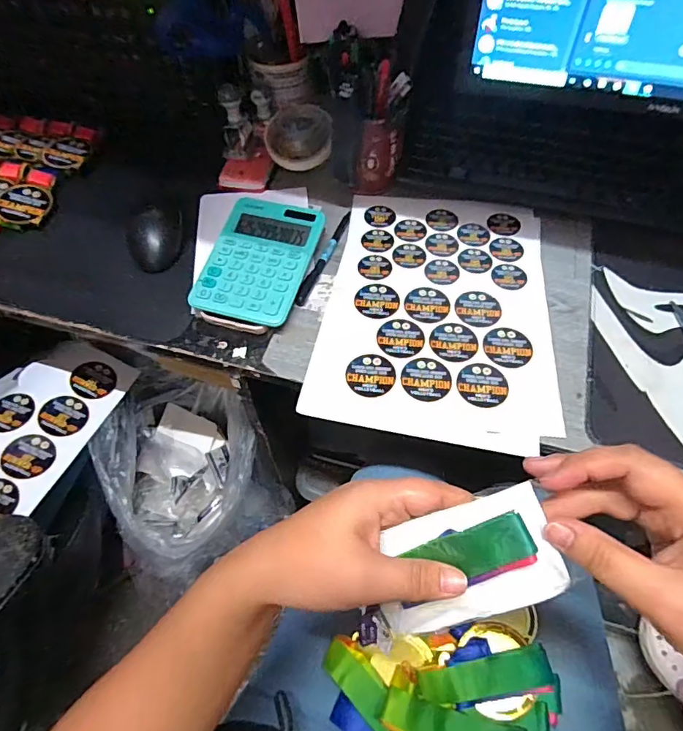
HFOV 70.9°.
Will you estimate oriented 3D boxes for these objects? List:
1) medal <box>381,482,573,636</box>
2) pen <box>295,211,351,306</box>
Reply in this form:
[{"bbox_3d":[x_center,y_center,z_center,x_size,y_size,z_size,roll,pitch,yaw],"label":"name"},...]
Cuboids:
[{"bbox_3d":[0.067,0.115,0.270,0.106,0.011,0.067,-25,100,14],"label":"medal"},{"bbox_3d":[-0.017,-0.120,0.516,0.011,0.007,0.140,19,62,13],"label":"pen"}]

